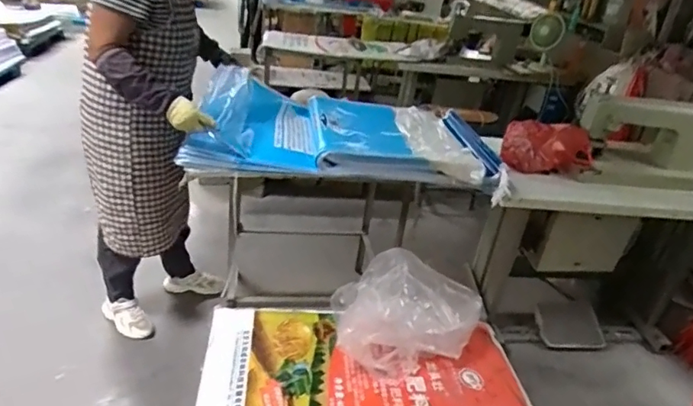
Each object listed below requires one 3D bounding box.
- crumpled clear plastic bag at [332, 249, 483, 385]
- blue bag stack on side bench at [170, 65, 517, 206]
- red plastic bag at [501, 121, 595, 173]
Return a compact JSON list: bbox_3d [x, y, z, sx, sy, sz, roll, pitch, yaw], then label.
[{"bbox_3d":[0.208,0.365,1.685,0.478,0.276,0.402,5,29,-4],"label":"crumpled clear plastic bag"},{"bbox_3d":[-0.003,-0.285,1.743,0.991,0.233,0.617,3,29,-8],"label":"blue bag stack on side bench"},{"bbox_3d":[0.736,-0.198,1.848,0.299,0.182,0.148,14,30,12],"label":"red plastic bag"}]

